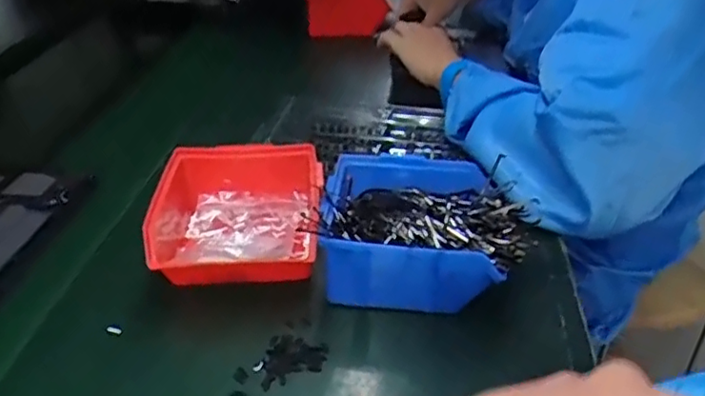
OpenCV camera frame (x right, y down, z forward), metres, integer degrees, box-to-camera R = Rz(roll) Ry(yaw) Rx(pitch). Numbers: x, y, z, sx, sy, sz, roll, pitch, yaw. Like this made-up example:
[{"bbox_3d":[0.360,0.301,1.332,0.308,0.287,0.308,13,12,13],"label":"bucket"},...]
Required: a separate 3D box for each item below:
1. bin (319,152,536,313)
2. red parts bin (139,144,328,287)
[{"bbox_3d":[0.055,0.028,0.485,0.151,0.066,0.129,7,34,8],"label":"bin"},{"bbox_3d":[-0.090,0.018,0.497,0.125,0.068,0.133,-1,33,-3],"label":"red parts bin"}]

